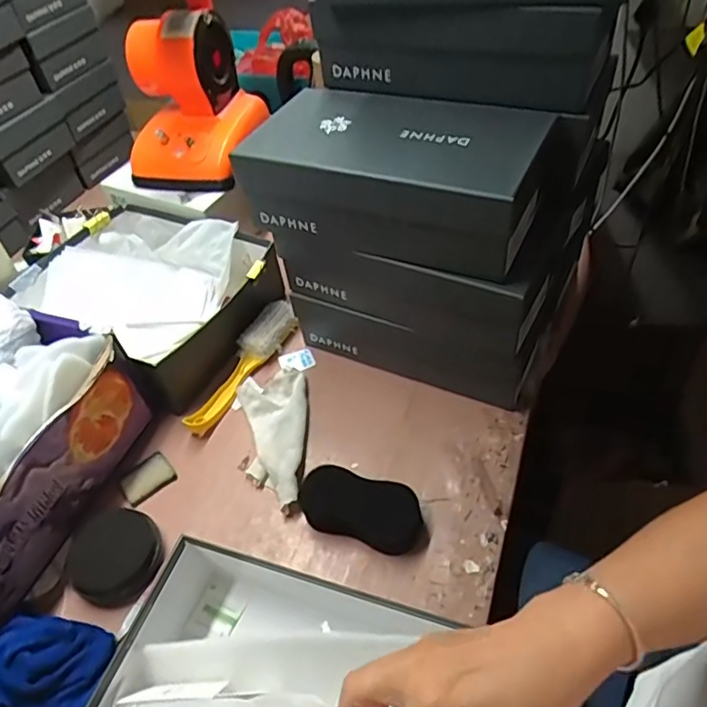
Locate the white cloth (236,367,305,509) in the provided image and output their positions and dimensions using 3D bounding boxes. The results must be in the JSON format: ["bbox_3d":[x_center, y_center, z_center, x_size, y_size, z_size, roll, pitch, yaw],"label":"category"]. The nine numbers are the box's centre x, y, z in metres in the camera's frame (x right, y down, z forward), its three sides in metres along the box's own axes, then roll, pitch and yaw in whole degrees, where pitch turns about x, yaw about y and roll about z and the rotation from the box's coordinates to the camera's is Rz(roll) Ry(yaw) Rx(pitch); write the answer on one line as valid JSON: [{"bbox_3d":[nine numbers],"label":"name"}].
[{"bbox_3d":[-0.096,0.094,0.687,0.079,0.028,0.194,-9,47,-1],"label":"white cloth"}]

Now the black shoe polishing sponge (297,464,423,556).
[{"bbox_3d":[0.006,0.162,0.603,0.128,0.035,0.060,12,50,18],"label":"black shoe polishing sponge"}]

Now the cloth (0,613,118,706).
[{"bbox_3d":[-0.281,0.287,0.515,0.099,0.051,0.102,5,48,12],"label":"cloth"}]

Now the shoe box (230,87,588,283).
[{"bbox_3d":[0.055,-0.197,0.614,0.303,0.100,0.182,18,52,22],"label":"shoe box"}]

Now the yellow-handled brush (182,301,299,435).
[{"bbox_3d":[-0.148,0.012,0.756,0.050,0.035,0.216,23,54,25],"label":"yellow-handled brush"}]

